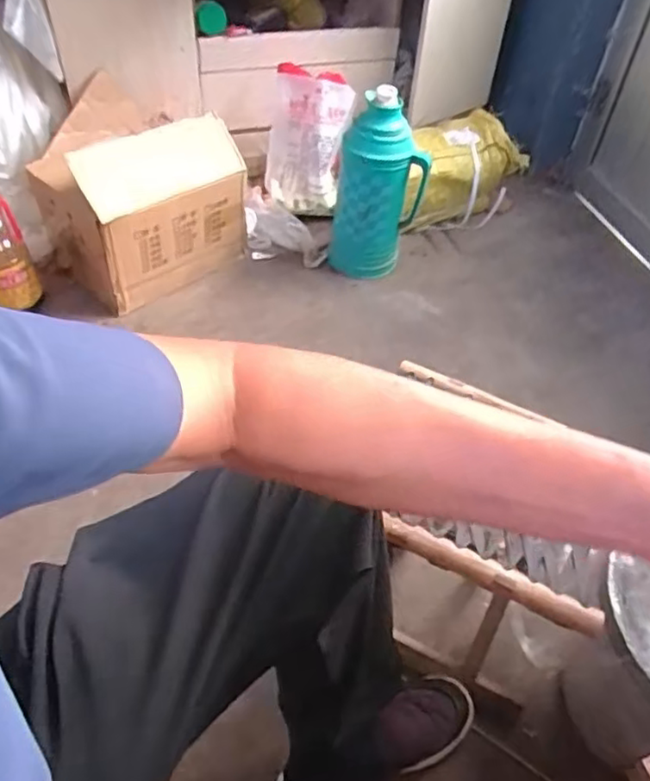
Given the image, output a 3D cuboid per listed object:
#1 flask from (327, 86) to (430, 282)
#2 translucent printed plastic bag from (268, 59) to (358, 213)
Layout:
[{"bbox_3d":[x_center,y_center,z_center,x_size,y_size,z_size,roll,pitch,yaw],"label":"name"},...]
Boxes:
[{"bbox_3d":[0.103,-0.389,1.245,0.165,0.343,0.149,13,48,7],"label":"flask"},{"bbox_3d":[-0.037,-0.530,1.375,0.165,0.279,0.127,3,47,-1],"label":"translucent printed plastic bag"}]

